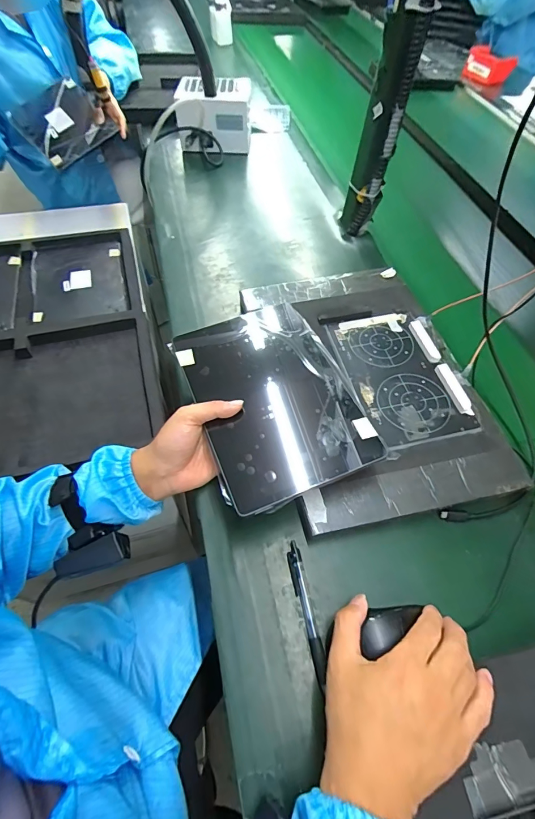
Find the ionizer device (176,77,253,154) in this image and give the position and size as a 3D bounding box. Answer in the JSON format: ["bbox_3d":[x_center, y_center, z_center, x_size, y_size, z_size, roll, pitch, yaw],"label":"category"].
[{"bbox_3d":[-0.120,-0.674,0.874,0.162,0.107,0.152,-3,58,-5],"label":"ionizer device"}]

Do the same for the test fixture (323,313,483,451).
[{"bbox_3d":[0.175,-0.050,0.509,0.132,0.013,0.207,-10,58,-9],"label":"test fixture"}]

